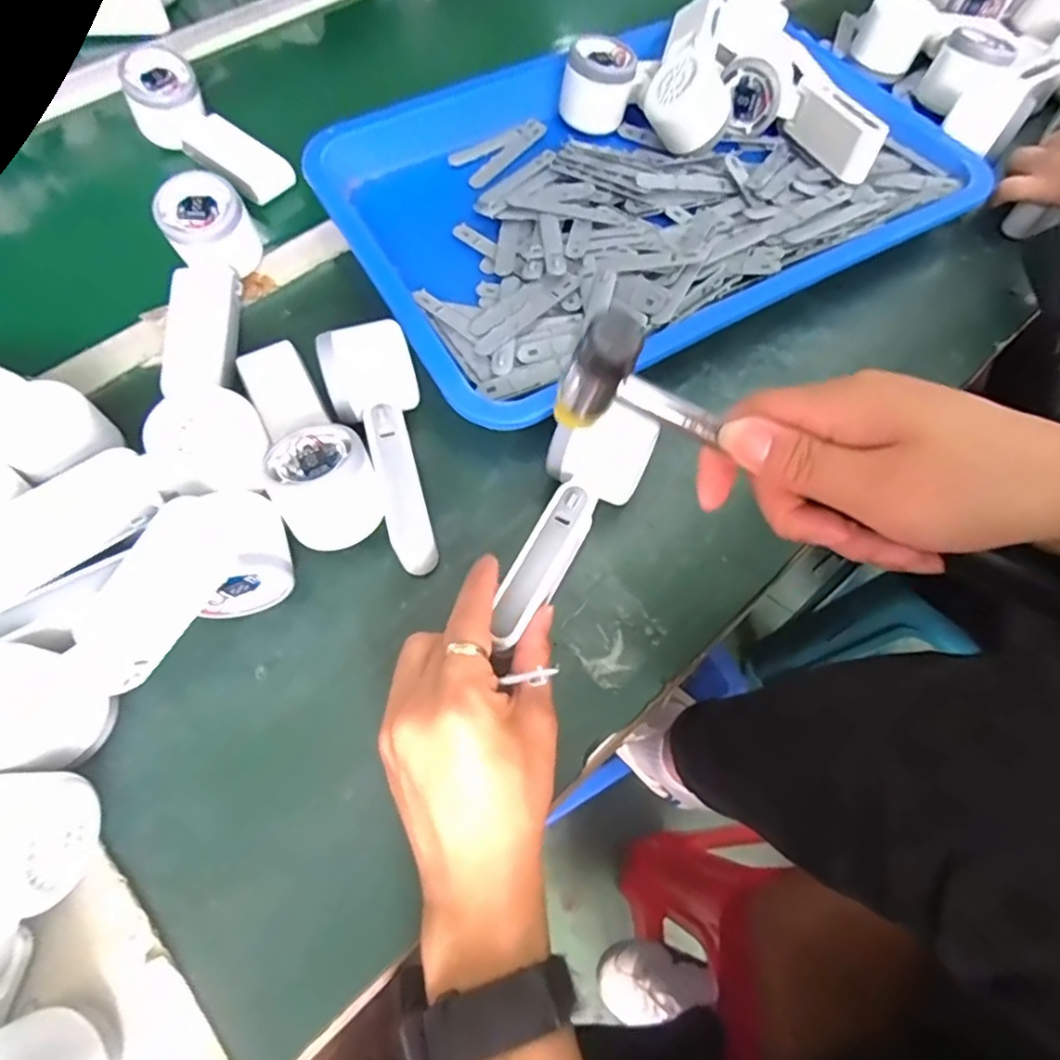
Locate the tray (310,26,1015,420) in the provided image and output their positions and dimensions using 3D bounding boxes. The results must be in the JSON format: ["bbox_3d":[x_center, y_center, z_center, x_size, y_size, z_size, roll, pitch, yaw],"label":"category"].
[{"bbox_3d":[0.087,-0.283,0.493,0.469,0.042,0.336,-28,67,-13],"label":"tray"}]

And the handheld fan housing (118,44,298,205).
[{"bbox_3d":[-0.275,-0.340,0.525,0.166,0.037,0.056,40,70,3],"label":"handheld fan housing"}]

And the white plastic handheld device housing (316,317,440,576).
[{"bbox_3d":[-0.087,-0.054,0.375,0.051,0.048,0.159,-17,65,-8],"label":"white plastic handheld device housing"}]

